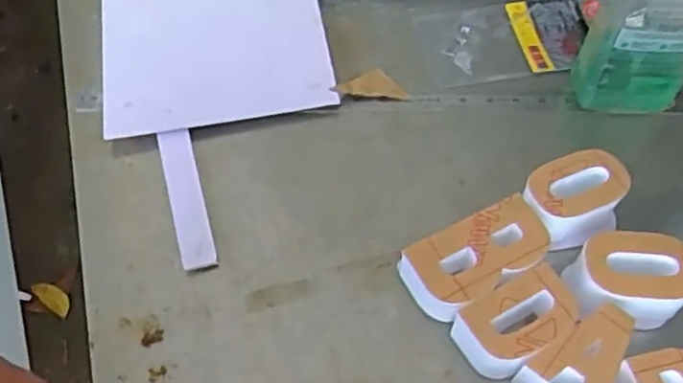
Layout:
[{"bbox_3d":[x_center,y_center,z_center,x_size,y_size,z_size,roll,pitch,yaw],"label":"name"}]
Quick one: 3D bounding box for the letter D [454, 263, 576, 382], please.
[{"bbox_3d":[0.131,0.105,0.519,0.090,0.044,0.062,-22,61,-16],"label":"letter D"}]

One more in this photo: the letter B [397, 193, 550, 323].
[{"bbox_3d":[0.108,0.057,0.547,0.109,0.048,0.058,-23,61,-15],"label":"letter B"}]

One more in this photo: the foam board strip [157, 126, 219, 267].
[{"bbox_3d":[-0.135,0.004,0.598,0.029,0.009,0.139,-14,58,-9],"label":"foam board strip"}]

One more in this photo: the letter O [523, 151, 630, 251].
[{"bbox_3d":[0.196,0.008,0.581,0.093,0.042,0.060,-18,59,-12],"label":"letter O"}]

